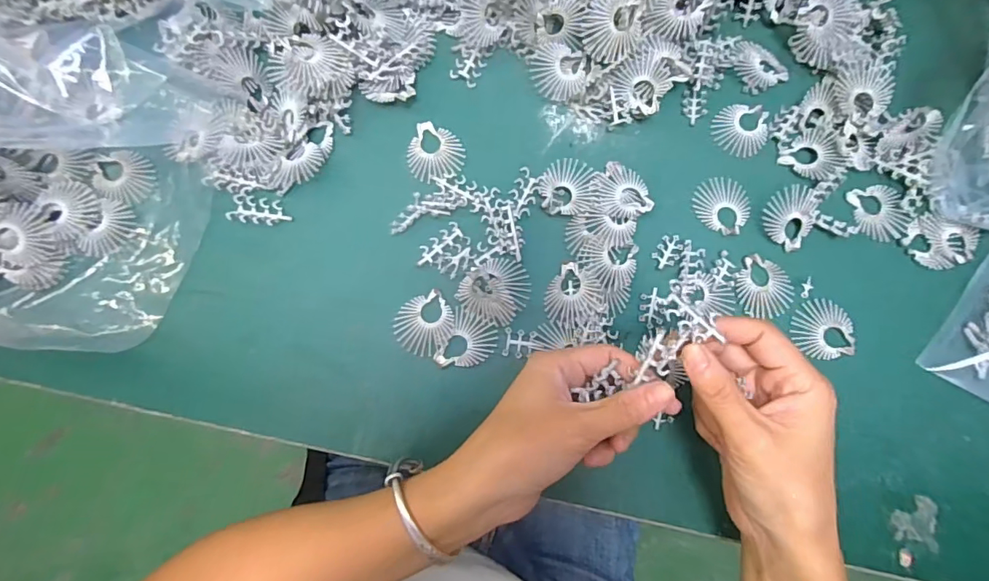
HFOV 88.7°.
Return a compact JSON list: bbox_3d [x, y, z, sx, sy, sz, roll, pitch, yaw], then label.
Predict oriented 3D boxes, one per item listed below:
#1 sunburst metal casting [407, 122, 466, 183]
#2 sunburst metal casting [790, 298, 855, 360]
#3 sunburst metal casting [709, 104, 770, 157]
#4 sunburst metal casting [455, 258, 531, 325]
[{"bbox_3d":[-0.042,-0.098,0.363,0.041,0.004,0.041,0,82,-2],"label":"sunburst metal casting"},{"bbox_3d":[0.226,0.027,0.350,0.040,0.006,0.041,-5,82,-2],"label":"sunburst metal casting"},{"bbox_3d":[0.182,-0.119,0.375,0.041,0.004,0.041,10,81,0],"label":"sunburst metal casting"},{"bbox_3d":[0.000,-0.001,0.346,0.044,0.004,0.045,0,82,-2],"label":"sunburst metal casting"}]

